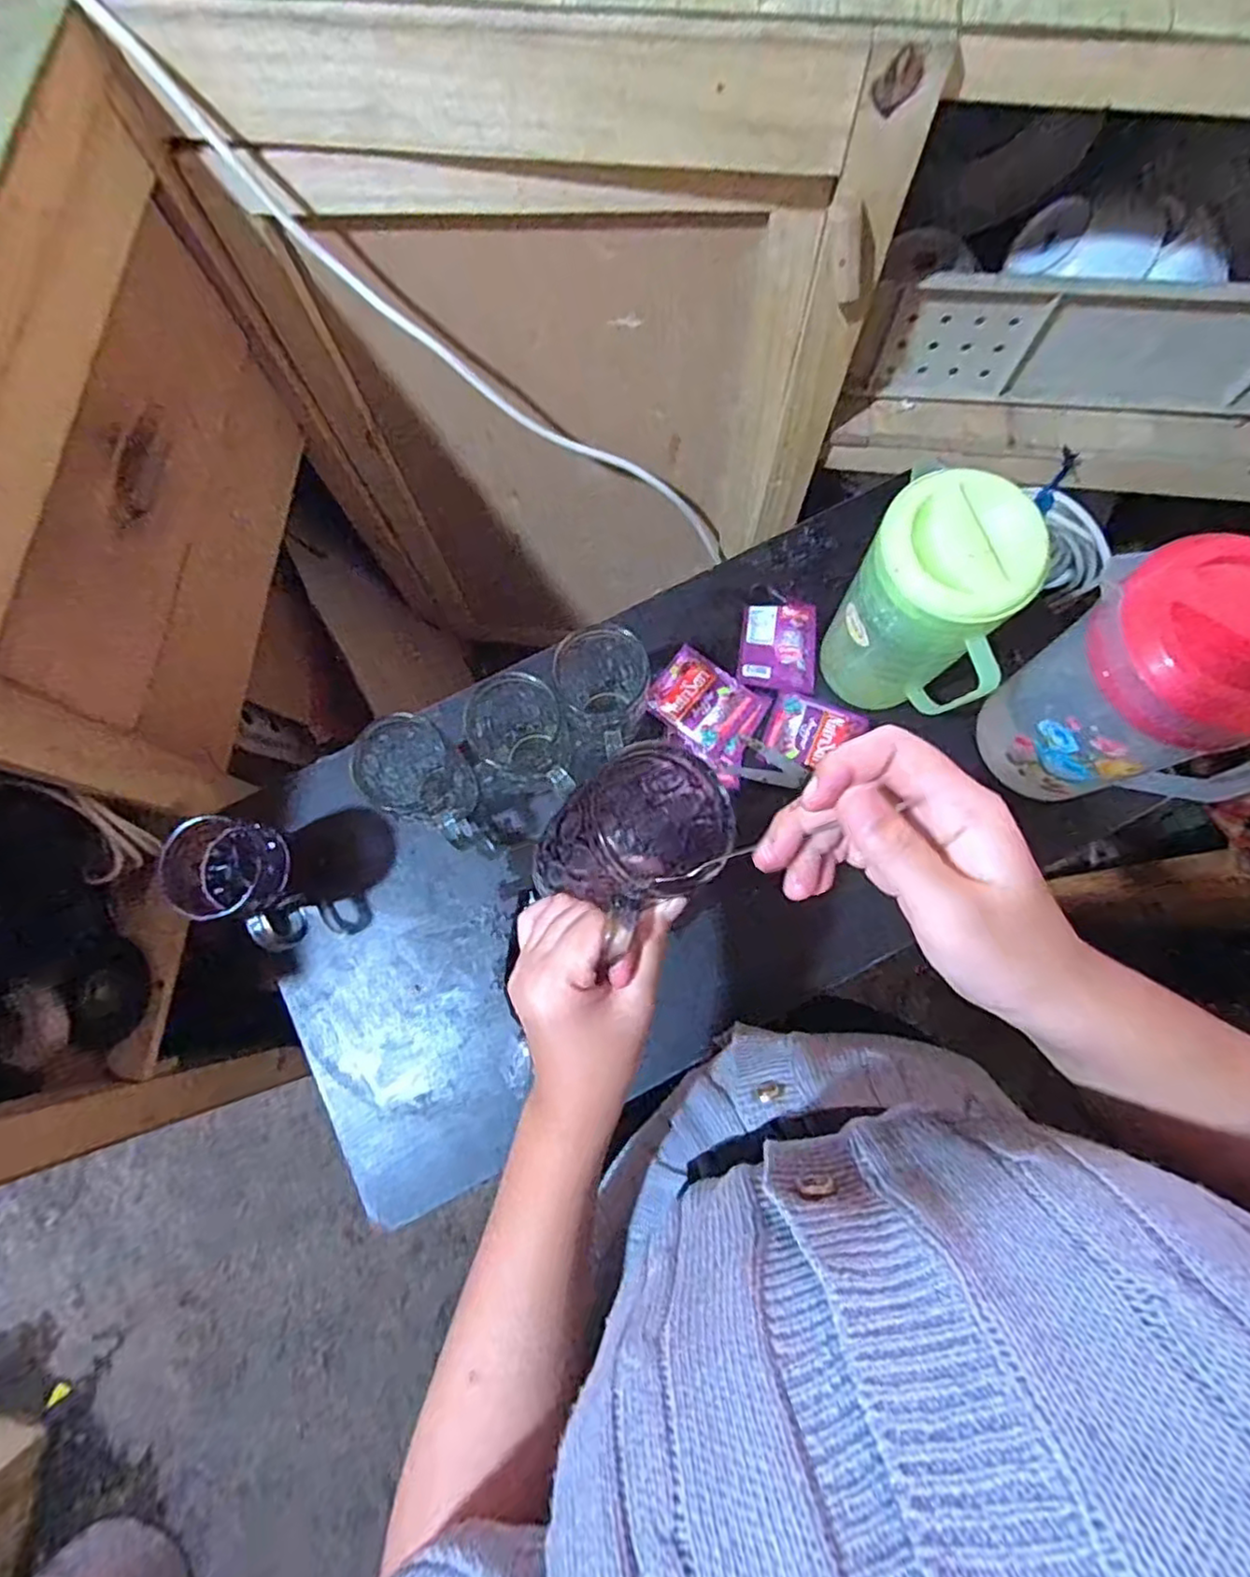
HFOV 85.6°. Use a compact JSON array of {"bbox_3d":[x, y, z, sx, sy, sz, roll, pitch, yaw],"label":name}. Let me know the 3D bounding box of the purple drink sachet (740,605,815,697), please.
[{"bbox_3d":[0.145,-0.134,0.635,0.069,0.012,0.082,7,79,3],"label":"purple drink sachet"}]

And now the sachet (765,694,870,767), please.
[{"bbox_3d":[0.176,-0.051,0.622,0.084,0.008,0.059,18,79,5],"label":"sachet"}]

